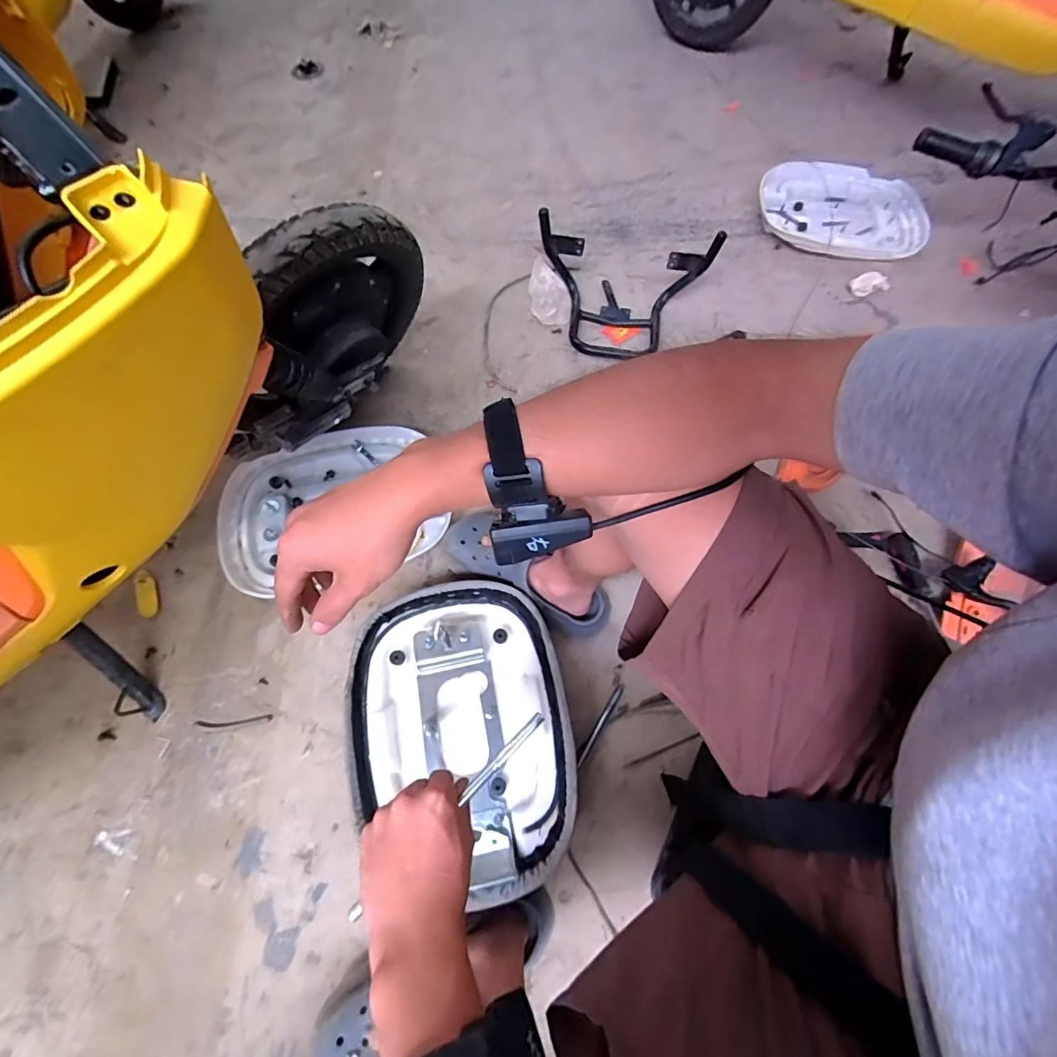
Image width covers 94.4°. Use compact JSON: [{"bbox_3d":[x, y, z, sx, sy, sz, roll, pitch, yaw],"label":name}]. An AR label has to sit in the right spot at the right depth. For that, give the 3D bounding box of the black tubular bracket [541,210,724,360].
[{"bbox_3d":[0.174,-0.447,0.945,0.341,0.159,0.219,10,67,2],"label":"black tubular bracket"}]

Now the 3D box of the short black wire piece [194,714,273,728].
[{"bbox_3d":[-0.417,0.274,0.692,0.105,0.004,0.013,-3,67,-4],"label":"short black wire piece"}]

